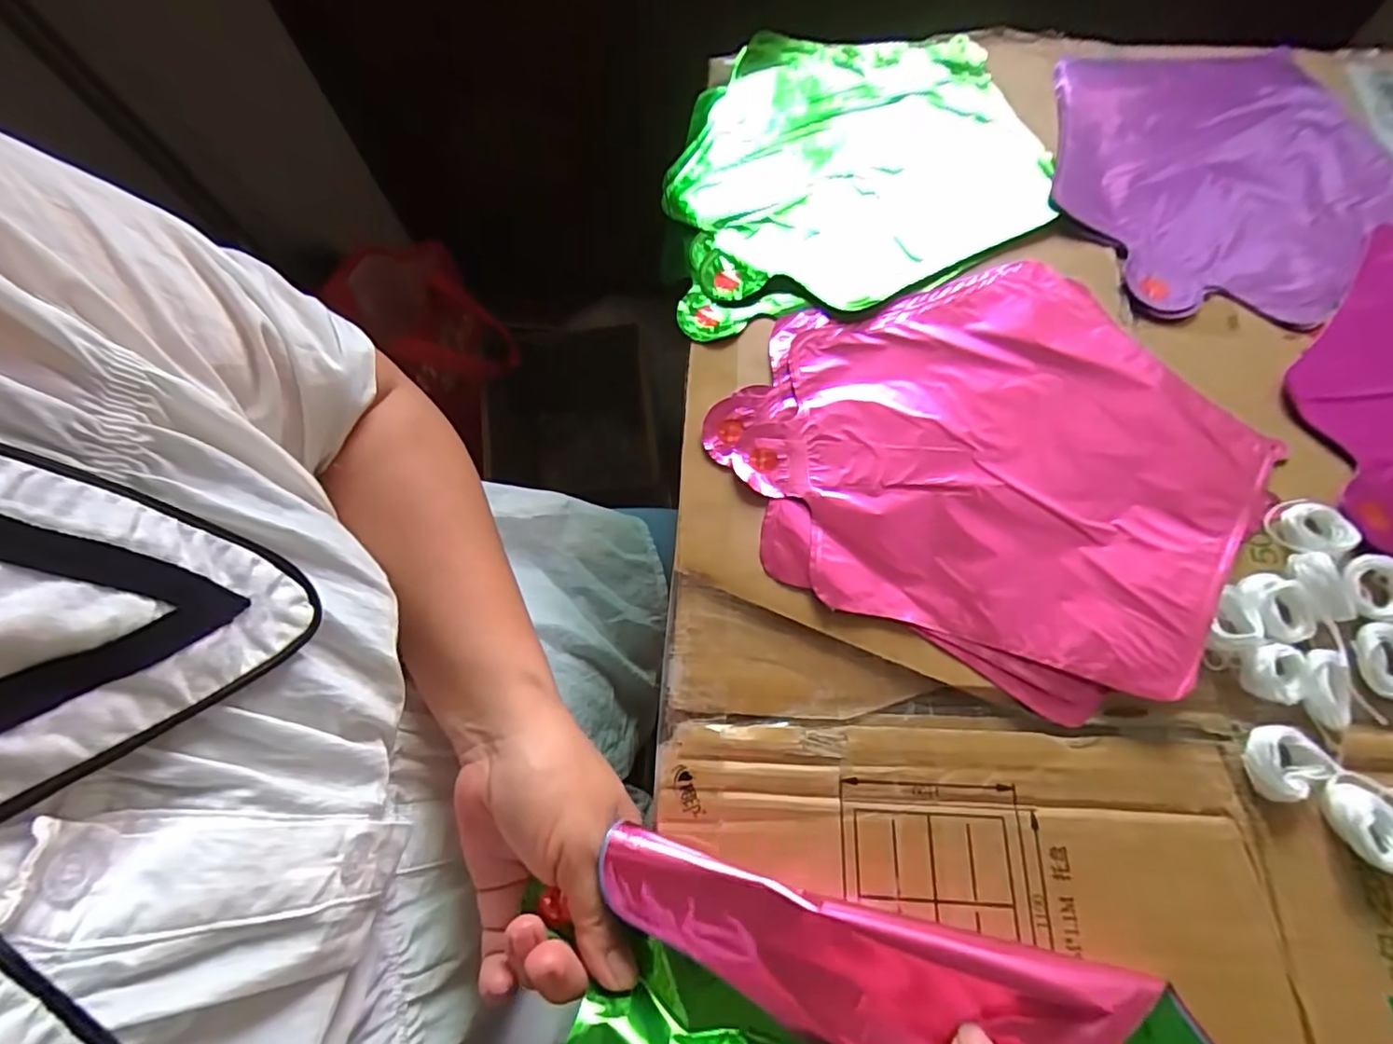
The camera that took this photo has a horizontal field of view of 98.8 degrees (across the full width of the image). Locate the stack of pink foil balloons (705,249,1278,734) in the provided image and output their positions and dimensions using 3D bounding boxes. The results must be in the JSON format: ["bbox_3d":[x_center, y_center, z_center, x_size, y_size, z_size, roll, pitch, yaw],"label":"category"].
[{"bbox_3d":[0.152,-0.042,0.313,0.243,0.013,0.237,35,72,14],"label":"stack of pink foil balloons"}]

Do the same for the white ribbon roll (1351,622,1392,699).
[{"bbox_3d":[0.305,0.061,0.262,0.025,0.007,0.031,-7,68,-2],"label":"white ribbon roll"}]

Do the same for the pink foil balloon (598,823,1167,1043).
[{"bbox_3d":[0.058,0.172,0.221,0.197,0.019,0.056,12,68,8],"label":"pink foil balloon"}]

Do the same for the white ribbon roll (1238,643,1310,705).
[{"bbox_3d":[0.255,0.067,0.265,0.026,0.013,0.024,0,68,1],"label":"white ribbon roll"}]

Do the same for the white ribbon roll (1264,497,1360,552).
[{"bbox_3d":[0.294,0.002,0.285,0.035,0.010,0.029,-15,68,-6],"label":"white ribbon roll"}]

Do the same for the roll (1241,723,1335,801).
[{"bbox_3d":[0.244,0.100,0.250,0.028,0.013,0.027,0,68,1],"label":"roll"}]

